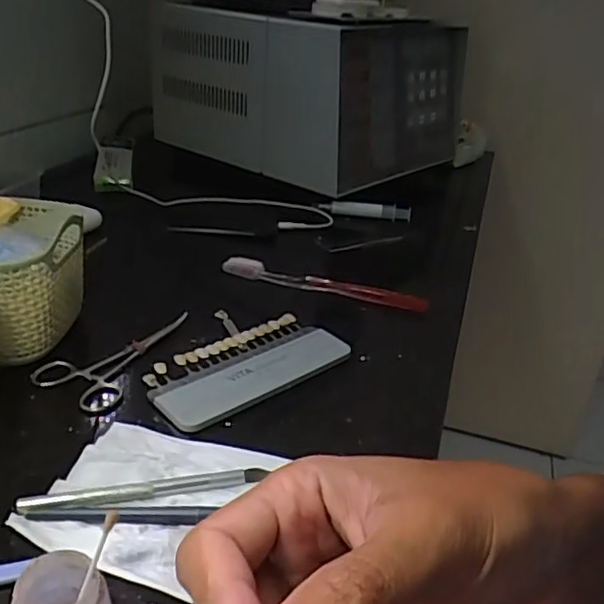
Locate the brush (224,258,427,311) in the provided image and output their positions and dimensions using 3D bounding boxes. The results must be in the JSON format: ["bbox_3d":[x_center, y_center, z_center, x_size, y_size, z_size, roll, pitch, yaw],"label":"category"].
[{"bbox_3d":[0.018,-0.015,0.560,0.190,0.019,0.018,11,29,13],"label":"brush"}]

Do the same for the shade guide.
[{"bbox_3d":[-0.037,0.044,0.435,0.145,0.007,0.067,-20,36,-38],"label":"shade guide"}]

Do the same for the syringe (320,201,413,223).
[{"bbox_3d":[0.082,-0.119,0.795,0.116,0.021,0.017,8,28,8],"label":"syringe"}]

